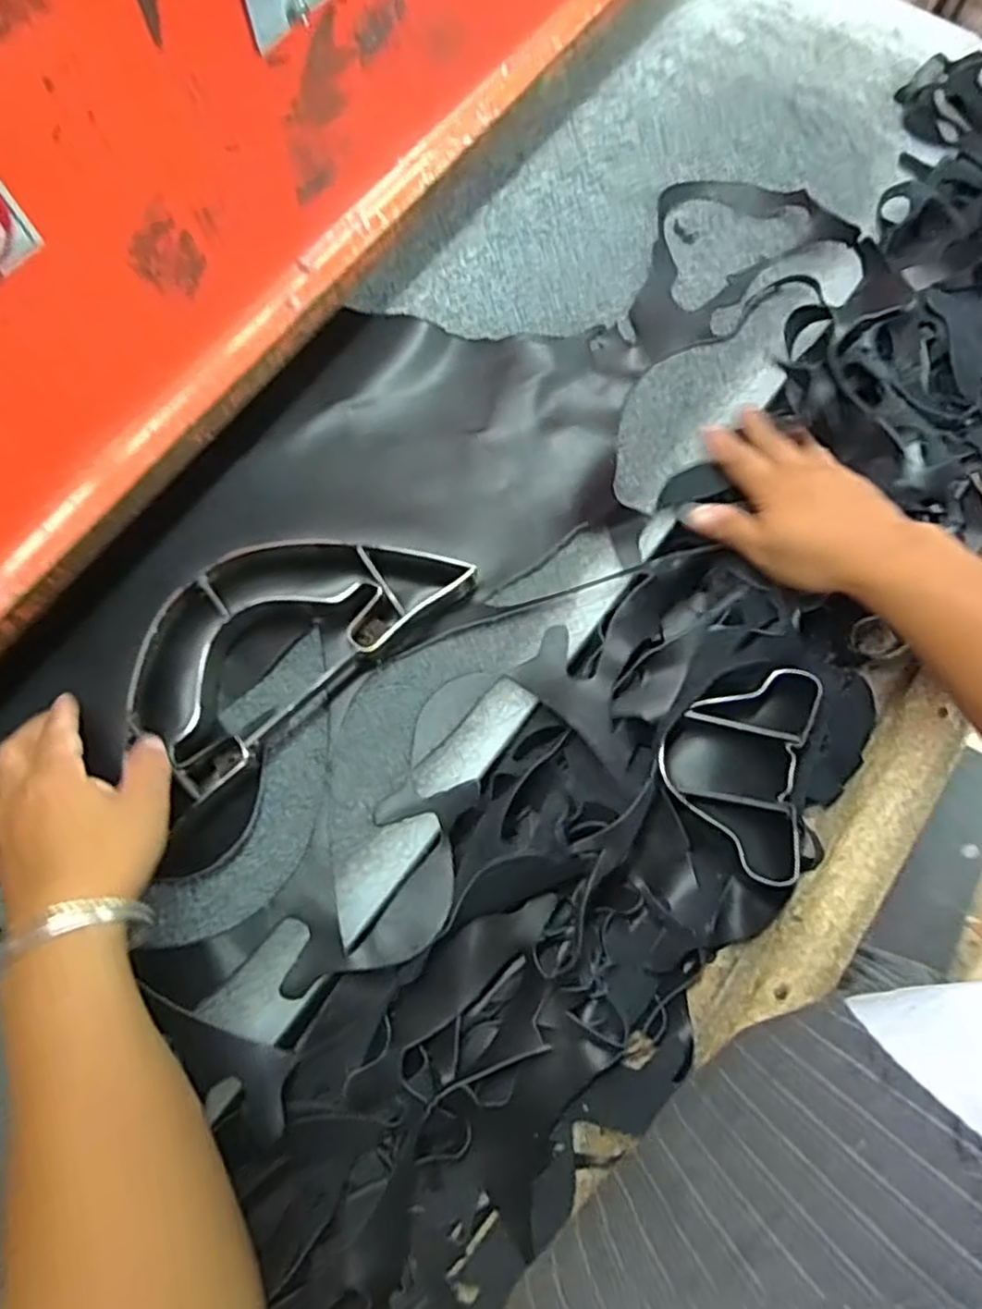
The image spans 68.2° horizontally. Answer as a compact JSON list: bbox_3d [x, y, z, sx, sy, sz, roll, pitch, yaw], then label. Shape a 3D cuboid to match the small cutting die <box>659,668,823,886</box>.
[{"bbox_3d":[0.151,0.068,0.456,0.087,0.034,0.132,13,75,4],"label":"small cutting die"}]

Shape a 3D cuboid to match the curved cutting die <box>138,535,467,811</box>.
[{"bbox_3d":[-0.131,-0.020,0.467,0.216,0.031,0.116,-42,80,-11],"label":"curved cutting die"}]

